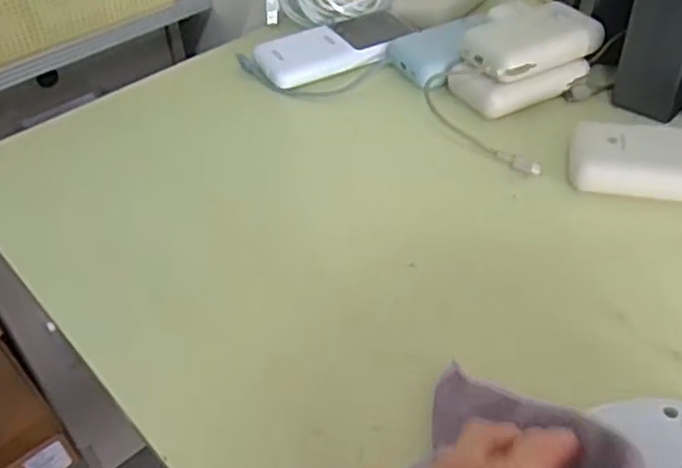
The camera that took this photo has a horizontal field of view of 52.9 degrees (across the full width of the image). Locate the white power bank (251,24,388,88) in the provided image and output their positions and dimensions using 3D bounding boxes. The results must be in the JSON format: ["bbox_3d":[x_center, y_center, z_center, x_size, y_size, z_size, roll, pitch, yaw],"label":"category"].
[{"bbox_3d":[-0.020,-0.163,0.614,0.116,0.016,0.061,-17,44,-14],"label":"white power bank"}]

